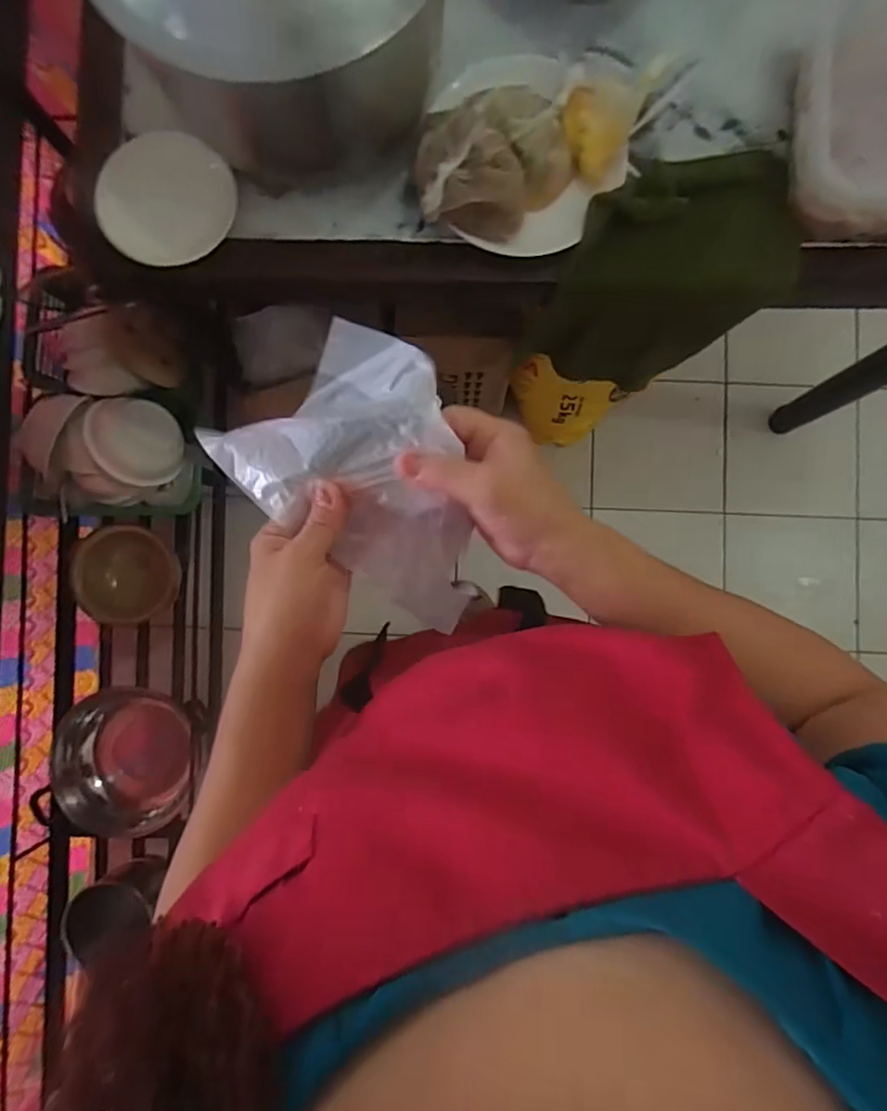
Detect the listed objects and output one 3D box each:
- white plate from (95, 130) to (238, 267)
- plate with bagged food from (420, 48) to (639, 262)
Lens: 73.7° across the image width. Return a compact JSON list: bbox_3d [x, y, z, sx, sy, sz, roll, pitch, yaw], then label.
[{"bbox_3d":[-0.301,-0.394,0.644,0.142,0.034,0.139,0,87,0],"label":"white plate"},{"bbox_3d":[0.091,-0.439,0.629,0.234,0.066,0.207,-1,87,0],"label":"plate with bagged food"}]

